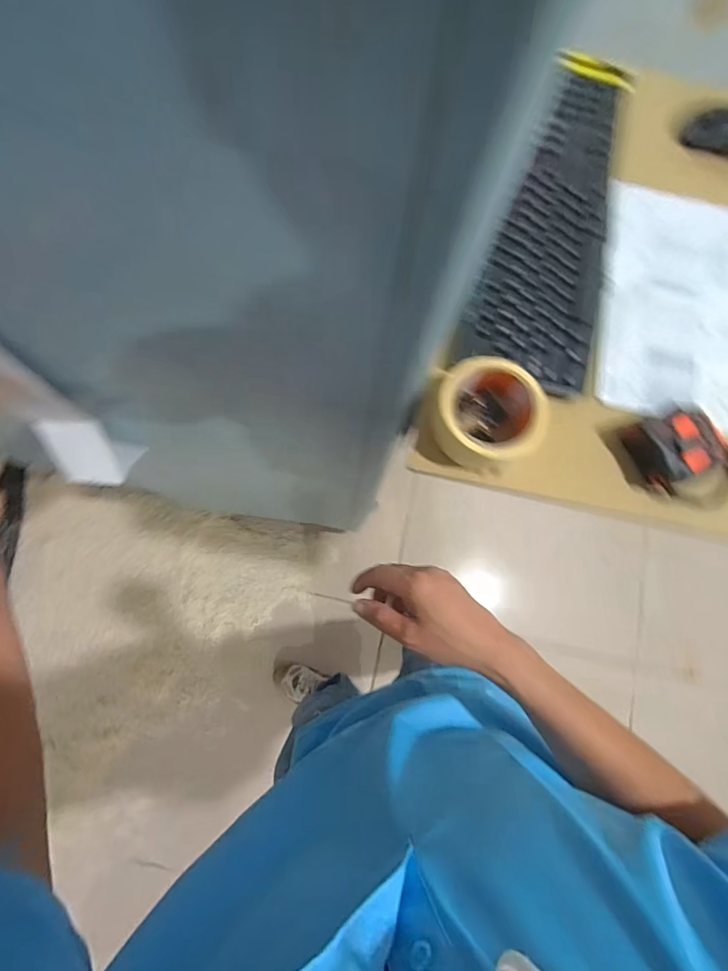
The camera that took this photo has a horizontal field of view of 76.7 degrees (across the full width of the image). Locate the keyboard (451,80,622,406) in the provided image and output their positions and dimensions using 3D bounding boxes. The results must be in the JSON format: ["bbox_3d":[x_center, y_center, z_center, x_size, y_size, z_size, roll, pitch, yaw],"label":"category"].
[{"bbox_3d":[0.223,-0.291,0.510,0.131,0.018,0.403,21,76,2],"label":"keyboard"}]

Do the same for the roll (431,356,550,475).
[{"bbox_3d":[0.118,-0.067,0.439,0.101,0.050,0.102,1,77,-3],"label":"roll"}]

